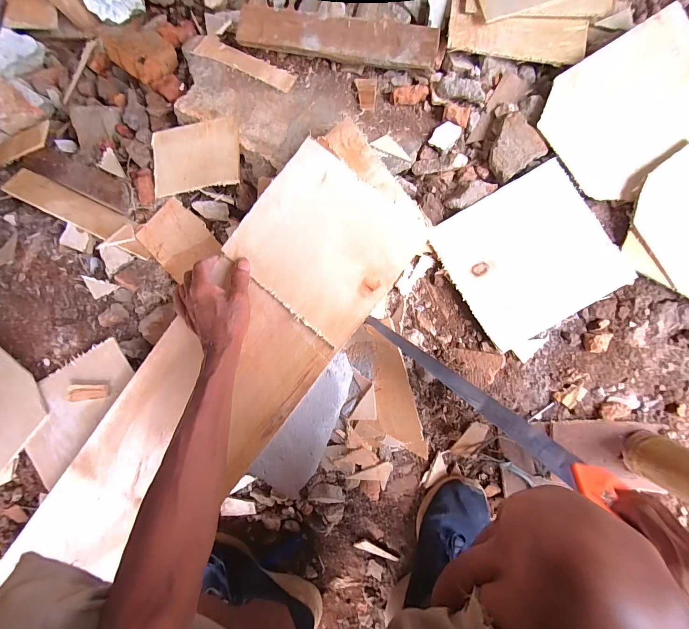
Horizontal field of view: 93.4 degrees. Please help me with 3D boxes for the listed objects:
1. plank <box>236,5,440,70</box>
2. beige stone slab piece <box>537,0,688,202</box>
[{"bbox_3d":[-0.016,-0.456,0.535,0.336,0.018,0.063,15,99,9],"label":"plank"},{"bbox_3d":[0.427,-0.299,0.474,0.220,0.026,0.206,-31,85,5],"label":"beige stone slab piece"}]

